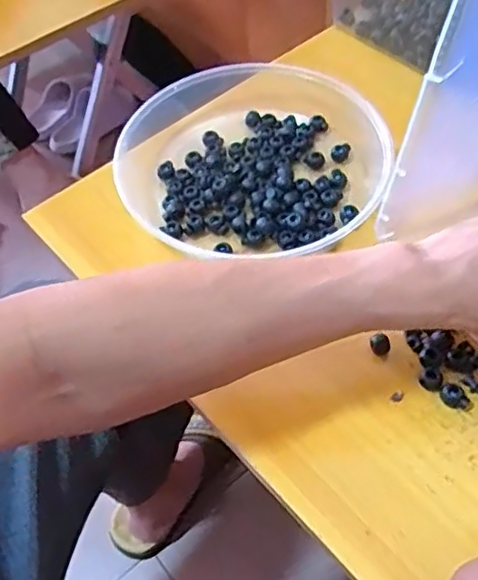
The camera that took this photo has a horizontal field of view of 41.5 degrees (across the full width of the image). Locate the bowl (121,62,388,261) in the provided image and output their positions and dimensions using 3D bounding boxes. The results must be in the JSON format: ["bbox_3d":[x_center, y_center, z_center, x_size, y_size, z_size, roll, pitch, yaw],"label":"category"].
[{"bbox_3d":[0.009,-0.128,0.556,0.233,0.051,0.218,-2,55,4],"label":"bowl"}]

